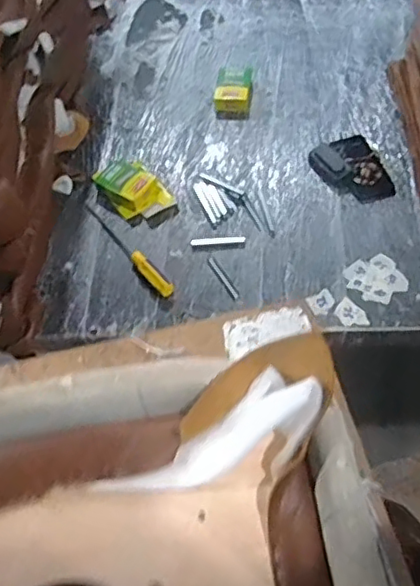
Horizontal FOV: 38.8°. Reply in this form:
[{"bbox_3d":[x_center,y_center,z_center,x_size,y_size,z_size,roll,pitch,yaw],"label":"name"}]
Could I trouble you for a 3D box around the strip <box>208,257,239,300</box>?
[{"bbox_3d":[0.024,-0.028,1.110,0.013,0.005,0.103,-26,58,-12],"label":"strip"}]

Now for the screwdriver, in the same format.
[{"bbox_3d":[-0.163,-0.091,1.163,0.032,0.035,0.288,-35,60,-17],"label":"screwdriver"}]

